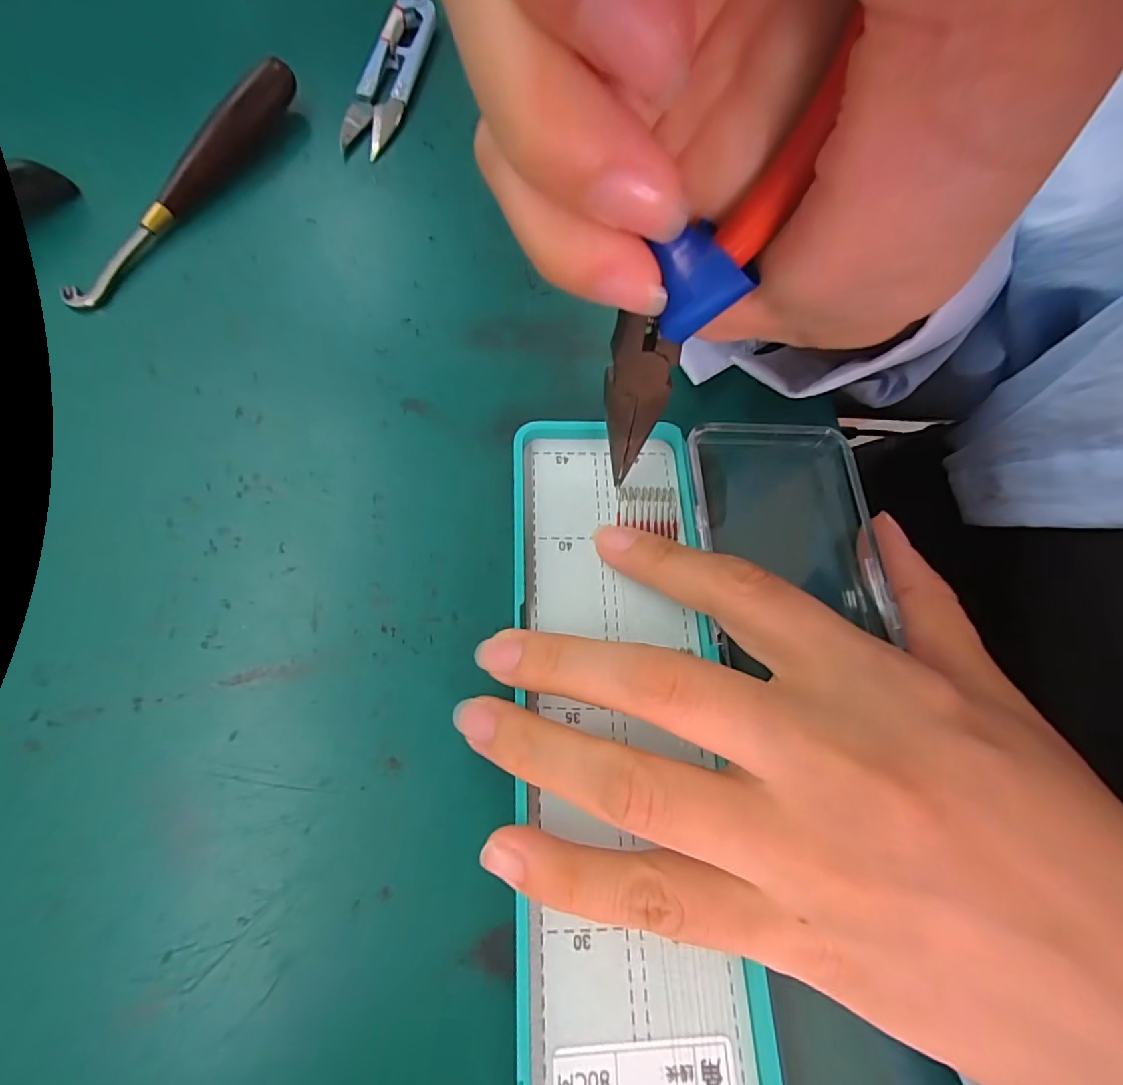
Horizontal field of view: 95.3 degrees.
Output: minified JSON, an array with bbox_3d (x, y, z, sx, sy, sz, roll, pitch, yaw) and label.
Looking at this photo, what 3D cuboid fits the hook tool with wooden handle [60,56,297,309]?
[{"bbox_3d":[-0.140,-0.139,0.195,0.013,0.016,0.130,24,68,4],"label":"hook tool with wooden handle"}]

